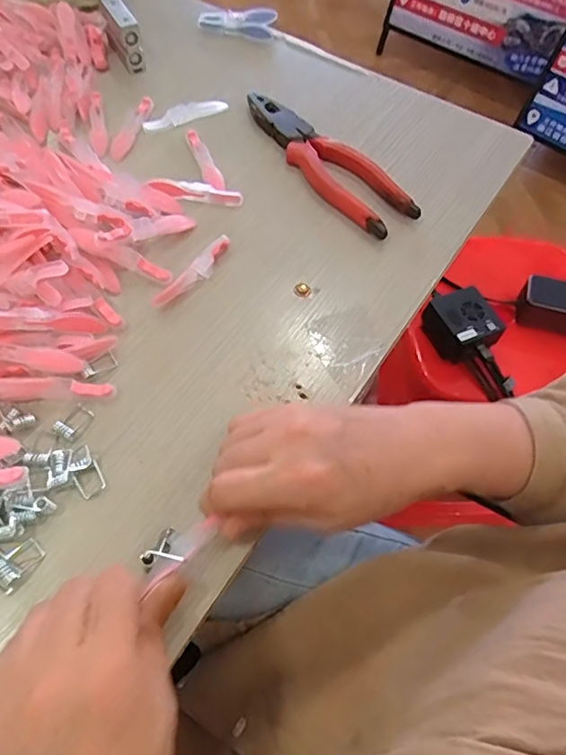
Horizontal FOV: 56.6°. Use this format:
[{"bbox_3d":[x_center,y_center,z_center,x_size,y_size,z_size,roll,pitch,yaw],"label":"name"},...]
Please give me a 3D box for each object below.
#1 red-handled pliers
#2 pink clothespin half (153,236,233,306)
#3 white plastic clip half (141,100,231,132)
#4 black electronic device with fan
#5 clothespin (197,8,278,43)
[{"bbox_3d":[0.030,-0.180,0.433,0.047,0.018,0.189,-36,68,-21],"label":"red-handled pliers"},{"bbox_3d":[-0.061,-0.074,0.371,0.016,0.008,0.072,36,64,16],"label":"pink clothespin half"},{"bbox_3d":[-0.086,-0.231,0.461,0.076,0.009,0.015,-28,66,-18],"label":"white plastic clip half"},{"bbox_3d":[0.224,-0.065,0.664,0.072,0.050,0.076,-22,64,-15],"label":"black electronic device with fan"},{"bbox_3d":[-0.046,-0.361,0.532,0.076,0.010,0.034,10,60,2],"label":"clothespin"}]

